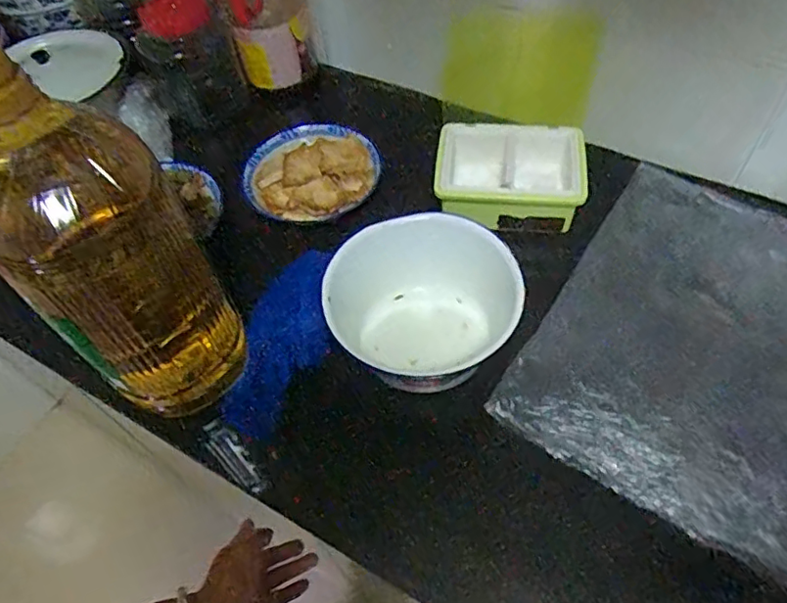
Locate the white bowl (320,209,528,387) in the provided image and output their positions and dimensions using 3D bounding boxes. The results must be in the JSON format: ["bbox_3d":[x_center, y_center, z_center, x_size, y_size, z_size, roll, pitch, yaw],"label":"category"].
[{"bbox_3d":[0.035,-0.005,0.584,0.193,0.087,0.156,9,57,11],"label":"white bowl"}]

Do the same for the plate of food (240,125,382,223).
[{"bbox_3d":[-0.102,-0.163,0.735,0.164,0.028,0.158,-2,56,3],"label":"plate of food"}]

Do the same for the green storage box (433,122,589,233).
[{"bbox_3d":[0.135,-0.150,0.685,0.167,0.050,0.121,4,56,8],"label":"green storage box"}]

